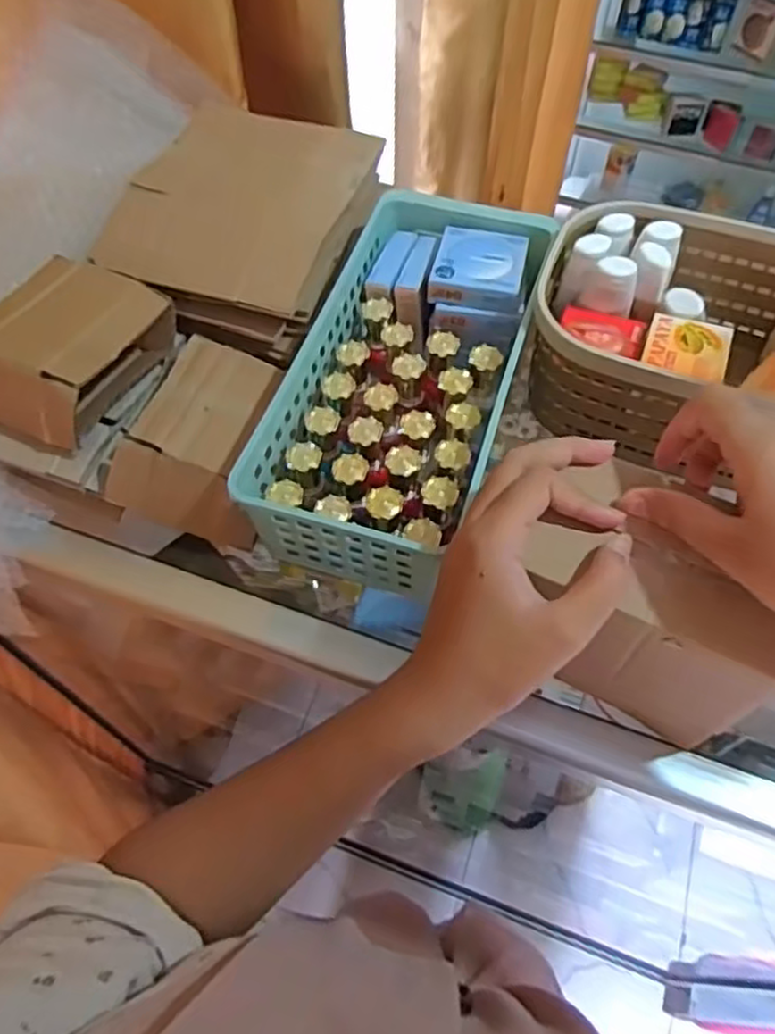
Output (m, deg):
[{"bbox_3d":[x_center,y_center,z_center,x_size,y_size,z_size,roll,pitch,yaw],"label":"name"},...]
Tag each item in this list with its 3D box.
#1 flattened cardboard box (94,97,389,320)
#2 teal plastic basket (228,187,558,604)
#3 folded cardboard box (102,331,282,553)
[{"bbox_3d":[-0.110,-0.238,0.528,0.164,0.015,0.202,14,62,9],"label":"flattened cardboard box"},{"bbox_3d":[0.018,-0.100,0.486,0.135,0.074,0.298,15,59,10],"label":"teal plastic basket"},{"bbox_3d":[-0.120,-0.053,0.476,0.085,0.052,0.122,11,58,7],"label":"folded cardboard box"}]

